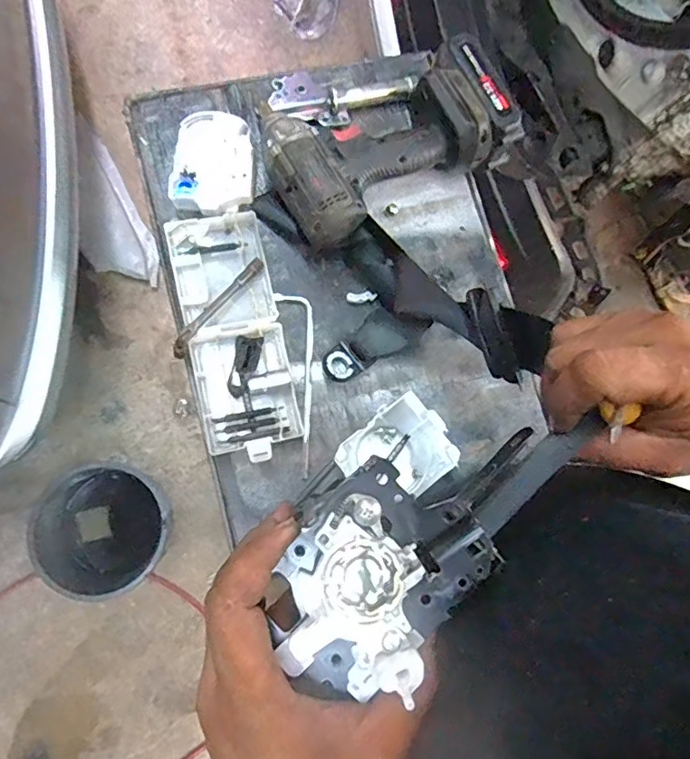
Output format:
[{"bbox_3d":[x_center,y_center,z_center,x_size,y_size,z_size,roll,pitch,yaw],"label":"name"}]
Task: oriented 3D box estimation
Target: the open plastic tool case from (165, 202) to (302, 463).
[{"bbox_3d":[-0.103,-0.044,0.516,0.086,0.031,0.229,-11,82,-9],"label":"open plastic tool case"}]

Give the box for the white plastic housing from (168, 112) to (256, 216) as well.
[{"bbox_3d":[-0.127,-0.209,0.533,0.075,0.023,0.093,1,81,-7],"label":"white plastic housing"}]

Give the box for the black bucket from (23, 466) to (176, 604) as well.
[{"bbox_3d":[-0.526,0.326,1.229,0.262,0.191,0.278,1,81,-7],"label":"black bucket"}]

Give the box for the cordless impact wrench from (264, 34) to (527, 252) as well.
[{"bbox_3d":[0.036,-0.233,0.540,0.228,0.078,0.144,-30,85,-11],"label":"cordless impact wrench"}]

